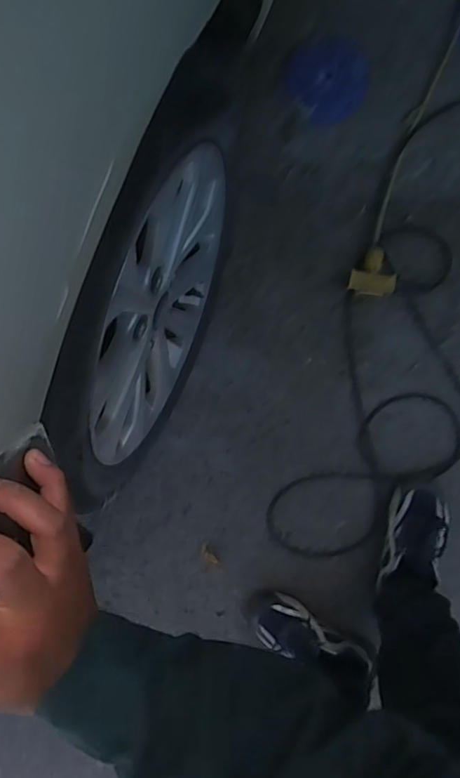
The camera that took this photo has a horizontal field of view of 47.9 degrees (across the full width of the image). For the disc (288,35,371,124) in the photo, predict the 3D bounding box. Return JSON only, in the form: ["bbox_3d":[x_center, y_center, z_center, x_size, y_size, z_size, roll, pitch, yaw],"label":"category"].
[{"bbox_3d":[0.172,-0.540,0.912,0.135,0.007,0.124,5,116,9],"label":"disc"}]

